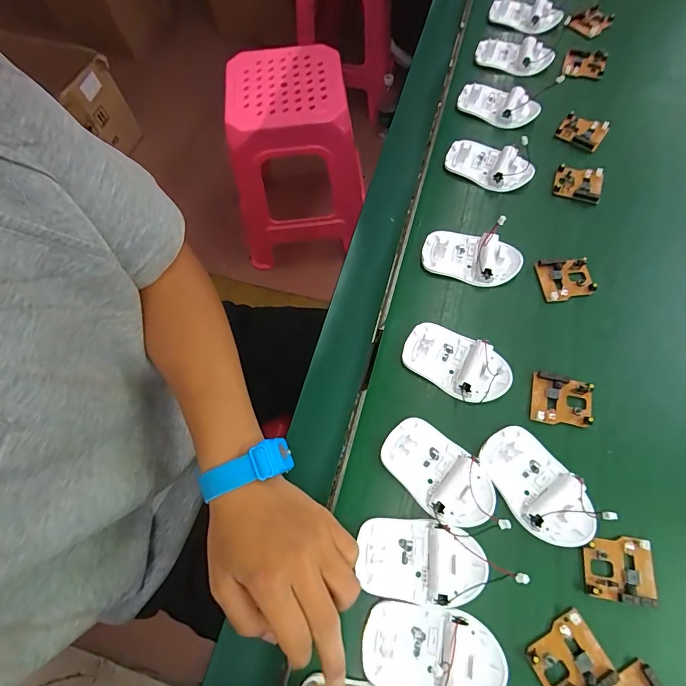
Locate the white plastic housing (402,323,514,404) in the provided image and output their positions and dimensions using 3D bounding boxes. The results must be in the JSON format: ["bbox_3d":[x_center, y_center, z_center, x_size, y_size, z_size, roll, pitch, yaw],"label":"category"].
[{"bbox_3d":[0.105,0.016,0.371,0.096,0.014,0.056,30,71,14],"label":"white plastic housing"}]

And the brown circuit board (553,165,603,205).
[{"bbox_3d":[0.263,-0.179,0.452,0.048,0.007,0.044,16,68,9],"label":"brown circuit board"}]

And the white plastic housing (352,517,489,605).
[{"bbox_3d":[0.059,0.165,0.308,0.093,0.017,0.055,3,67,4],"label":"white plastic housing"}]

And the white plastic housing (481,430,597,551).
[{"bbox_3d":[0.157,0.115,0.328,0.056,0.016,0.096,-33,69,-11],"label":"white plastic housing"}]

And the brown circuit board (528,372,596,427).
[{"bbox_3d":[0.193,0.050,0.357,0.049,0.008,0.044,11,67,7],"label":"brown circuit board"}]

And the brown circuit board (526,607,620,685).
[{"bbox_3d":[0.159,0.223,0.283,0.048,0.012,0.044,-28,68,-10],"label":"brown circuit board"}]

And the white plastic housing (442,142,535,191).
[{"bbox_3d":[0.166,-0.206,0.462,0.094,0.020,0.051,33,72,15],"label":"white plastic housing"}]

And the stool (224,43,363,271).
[{"bbox_3d":[-0.132,-0.511,1.189,0.327,0.459,0.366,4,67,4],"label":"stool"}]

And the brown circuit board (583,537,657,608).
[{"bbox_3d":[0.208,0.170,0.305,0.049,0.008,0.044,7,67,5],"label":"brown circuit board"}]

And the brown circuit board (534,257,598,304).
[{"bbox_3d":[0.223,-0.064,0.405,0.047,0.011,0.046,-4,66,1],"label":"brown circuit board"}]

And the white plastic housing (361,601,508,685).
[{"bbox_3d":[0.063,0.220,0.283,0.096,0.015,0.056,5,67,4],"label":"white plastic housing"}]

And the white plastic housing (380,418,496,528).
[{"bbox_3d":[0.079,0.106,0.333,0.056,0.016,0.096,-41,71,-14],"label":"white plastic housing"}]

